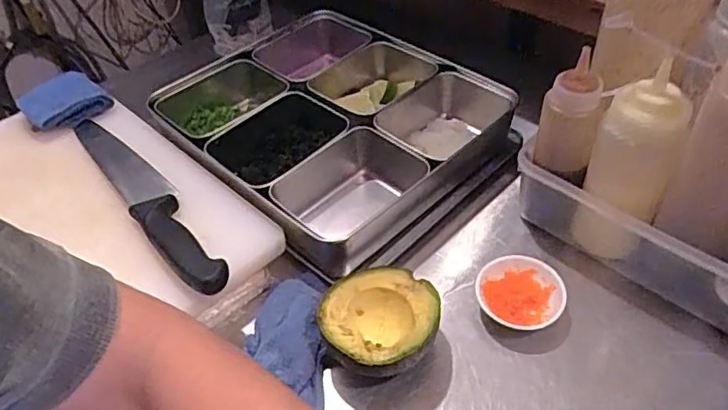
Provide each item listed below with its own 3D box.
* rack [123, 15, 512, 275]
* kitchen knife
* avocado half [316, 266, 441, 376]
[{"bbox_3d":[-0.056,-0.102,0.666,0.421,0.077,0.294,32,56,31],"label":"rack"},{"bbox_3d":[-0.214,-0.013,0.561,0.044,0.018,0.320,-30,50,-23],"label":"kitchen knife"},{"bbox_3d":[0.014,0.101,0.472,0.093,0.052,0.088,-3,45,3],"label":"avocado half"}]

